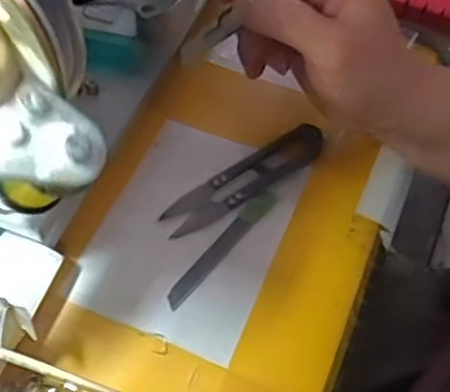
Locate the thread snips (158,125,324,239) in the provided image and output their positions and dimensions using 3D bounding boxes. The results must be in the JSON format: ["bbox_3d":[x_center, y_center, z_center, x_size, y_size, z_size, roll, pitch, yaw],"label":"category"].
[{"bbox_3d":[0.012,-0.010,0.370,0.101,0.006,0.021,-31,66,-20],"label":"thread snips"}]

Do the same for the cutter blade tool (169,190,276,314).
[{"bbox_3d":[-0.001,0.024,0.348,0.011,0.004,0.082,36,63,17],"label":"cutter blade tool"}]

